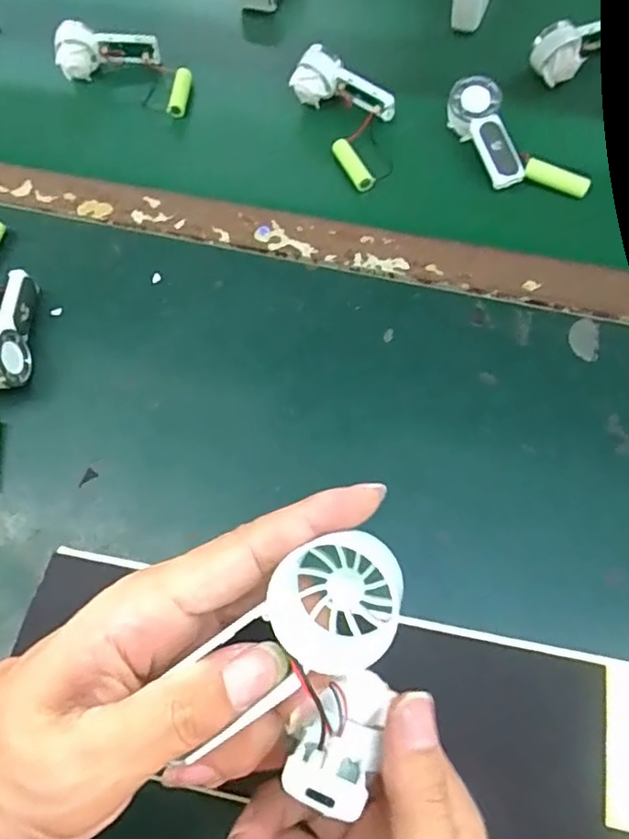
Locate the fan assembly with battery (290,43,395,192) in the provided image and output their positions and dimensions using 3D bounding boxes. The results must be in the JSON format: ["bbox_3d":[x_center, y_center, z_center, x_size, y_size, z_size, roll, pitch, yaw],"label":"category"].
[{"bbox_3d":[0.034,-0.251,0.520,0.064,0.030,0.134,-23,79,-7],"label":"fan assembly with battery"}]

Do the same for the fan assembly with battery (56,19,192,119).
[{"bbox_3d":[-0.173,-0.328,0.570,0.138,0.040,0.064,18,67,12],"label":"fan assembly with battery"}]

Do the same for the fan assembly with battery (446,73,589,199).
[{"bbox_3d":[0.150,-0.208,0.489,0.044,0.034,0.127,-40,81,-14],"label":"fan assembly with battery"}]

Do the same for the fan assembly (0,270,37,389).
[{"bbox_3d":[-0.224,-0.065,0.447,0.033,0.034,0.091,-7,65,0],"label":"fan assembly"}]

